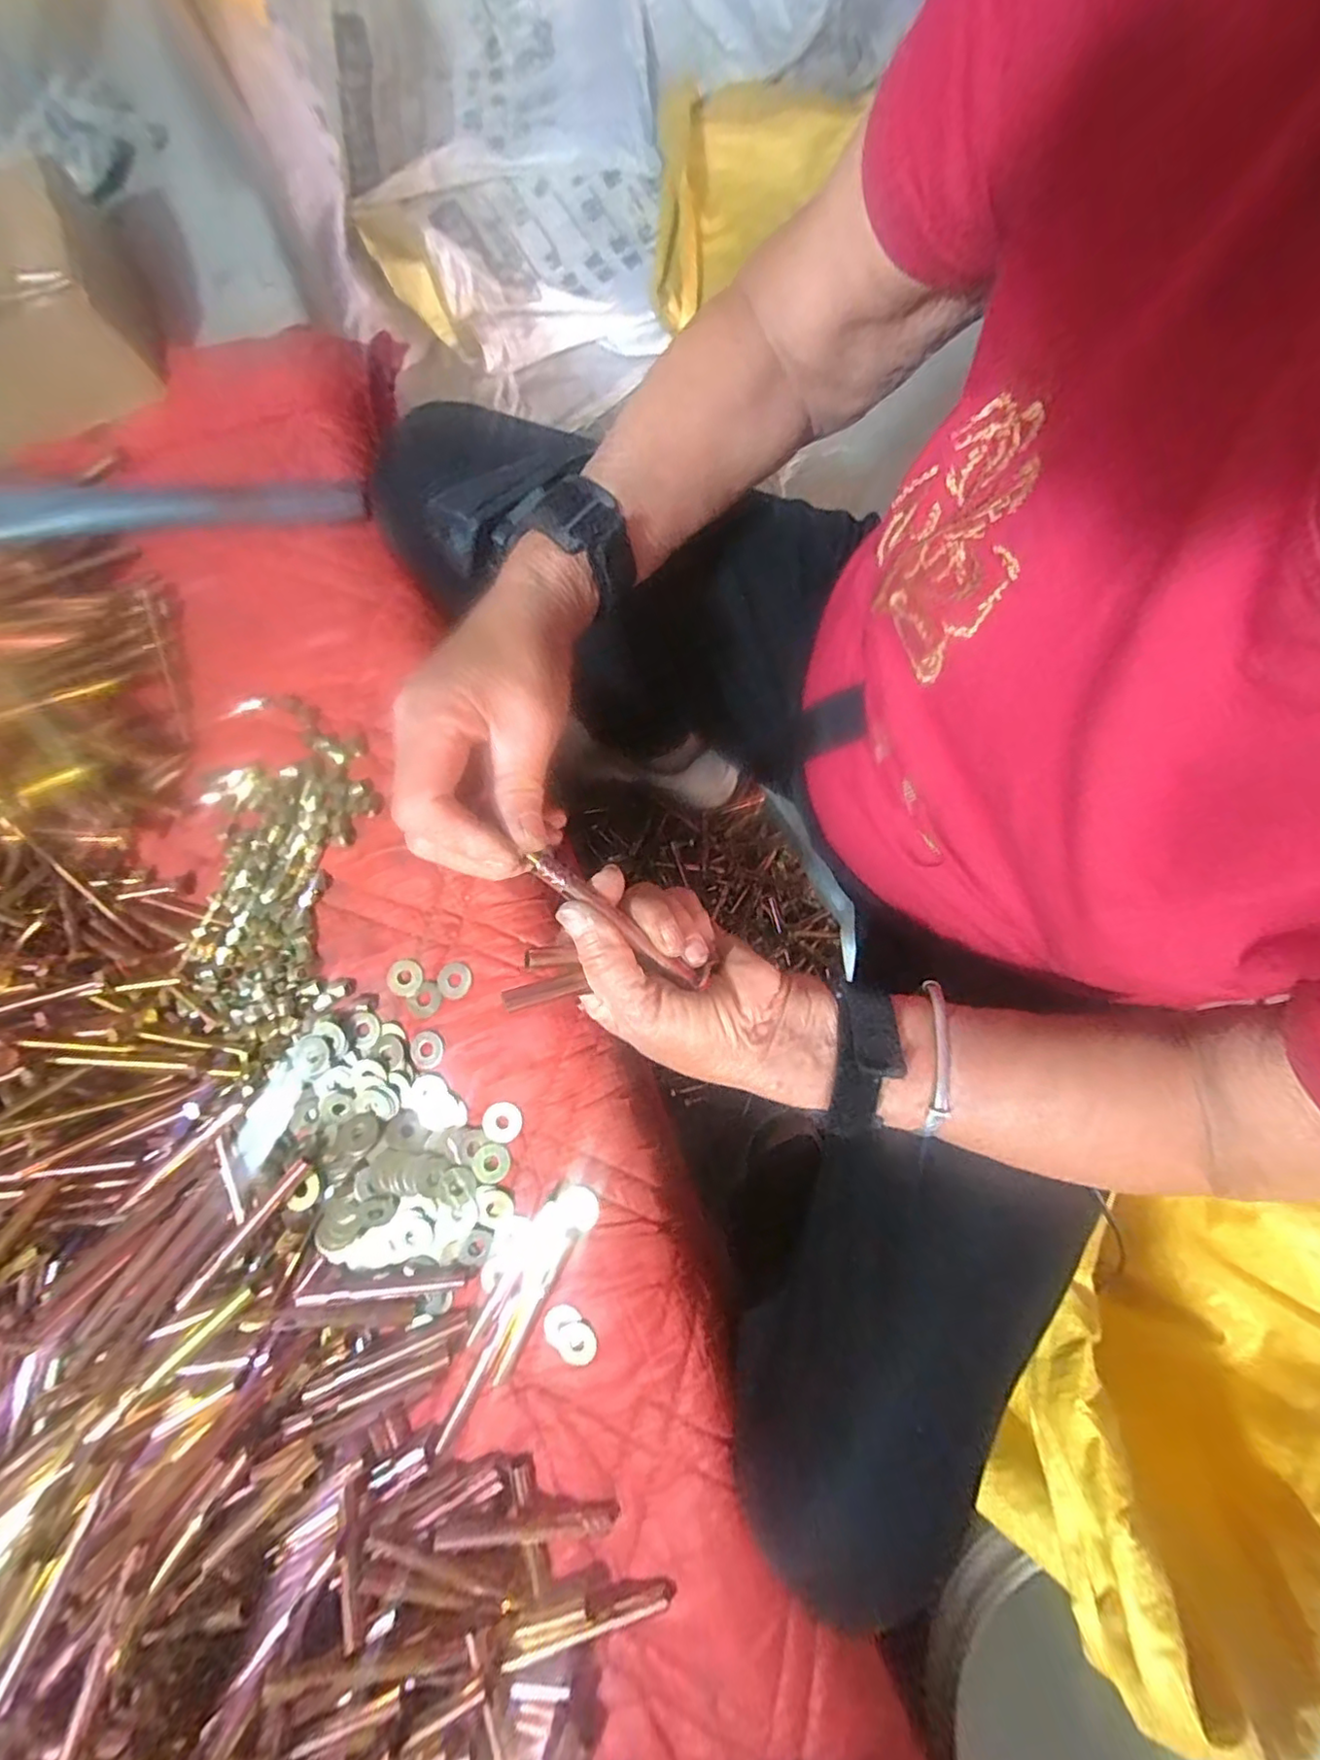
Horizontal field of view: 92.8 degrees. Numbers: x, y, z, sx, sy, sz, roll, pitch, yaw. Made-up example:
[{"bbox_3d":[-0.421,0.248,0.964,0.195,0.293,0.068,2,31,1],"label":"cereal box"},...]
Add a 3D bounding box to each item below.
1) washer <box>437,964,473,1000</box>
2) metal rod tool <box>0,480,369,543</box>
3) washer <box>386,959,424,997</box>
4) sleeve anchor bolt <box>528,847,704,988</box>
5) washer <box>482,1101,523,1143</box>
[{"bbox_3d":[-0.126,0.062,0.386,0.022,0.004,0.022,-23,77,5],"label":"washer"},{"bbox_3d":[-0.314,-0.234,0.396,0.236,0.023,0.023,-14,79,-18],"label":"metal rod tool"},{"bbox_3d":[-0.158,0.060,0.387,0.021,0.004,0.022,-23,81,1],"label":"washer"},{"bbox_3d":[-0.019,0.018,0.278,0.090,0.007,0.010,40,80,-12],"label":"sleeve anchor bolt"},{"bbox_3d":[-0.093,0.143,0.369,0.023,0.004,0.022,-25,81,1],"label":"washer"}]

